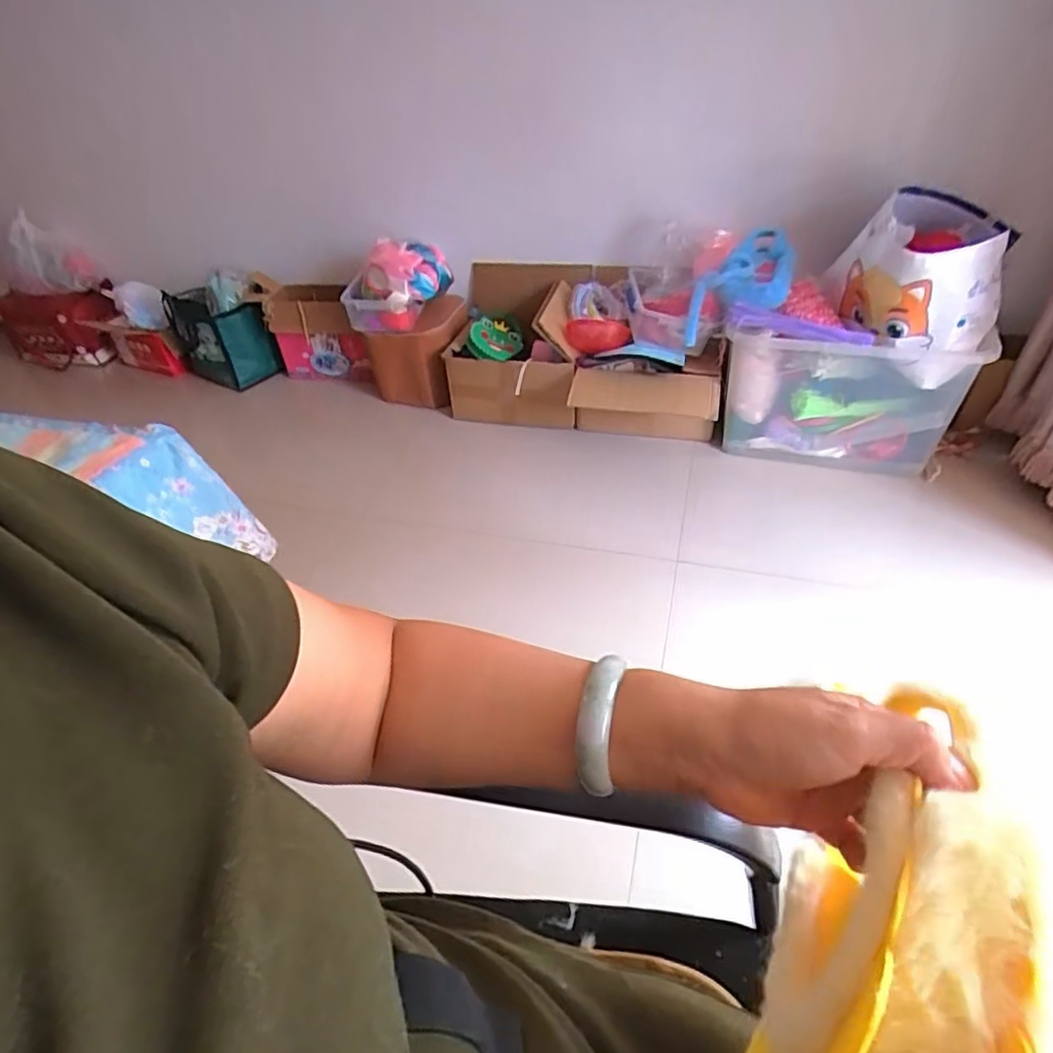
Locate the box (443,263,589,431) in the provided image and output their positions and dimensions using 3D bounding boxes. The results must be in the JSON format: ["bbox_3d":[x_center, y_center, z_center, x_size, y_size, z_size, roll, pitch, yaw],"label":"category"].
[{"bbox_3d":[-0.021,-0.518,1.794,0.397,0.345,0.427,7,42,12],"label":"box"}]

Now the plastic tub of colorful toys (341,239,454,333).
[{"bbox_3d":[-0.363,-0.639,1.679,0.284,0.216,0.166,4,42,9],"label":"plastic tub of colorful toys"}]

